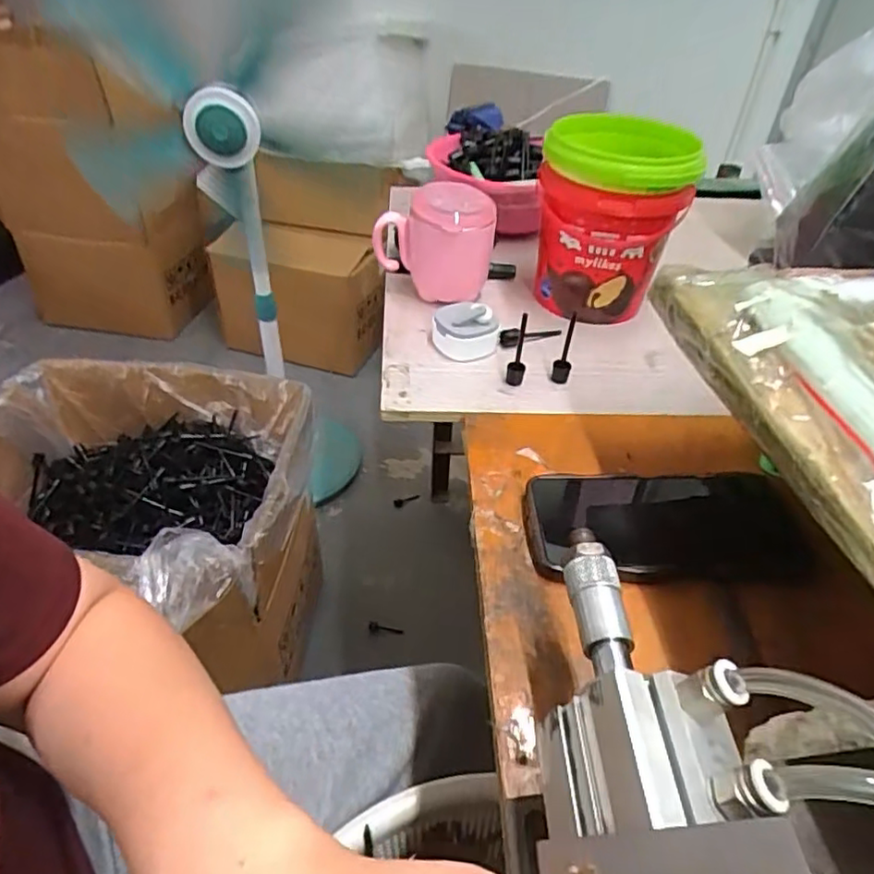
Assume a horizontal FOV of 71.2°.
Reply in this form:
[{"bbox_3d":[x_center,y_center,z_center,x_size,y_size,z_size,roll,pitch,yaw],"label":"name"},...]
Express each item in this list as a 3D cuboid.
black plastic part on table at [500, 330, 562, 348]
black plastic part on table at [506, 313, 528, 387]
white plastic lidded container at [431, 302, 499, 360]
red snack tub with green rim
[{"bbox_3d":[0.087,-0.093,0.552,0.059,0.015,0.014,-15,44,-18],"label":"black plastic part on table"},{"bbox_3d":[0.065,-0.071,0.489,0.014,0.066,0.017,8,42,7],"label":"black plastic part on table"},{"bbox_3d":[0.024,-0.095,0.530,0.057,0.041,0.045,20,44,20],"label":"white plastic lidded container"},{"bbox_3d":[0.161,-0.203,0.576,0.126,0.153,0.145,11,42,11],"label":"red snack tub with green rim"}]

